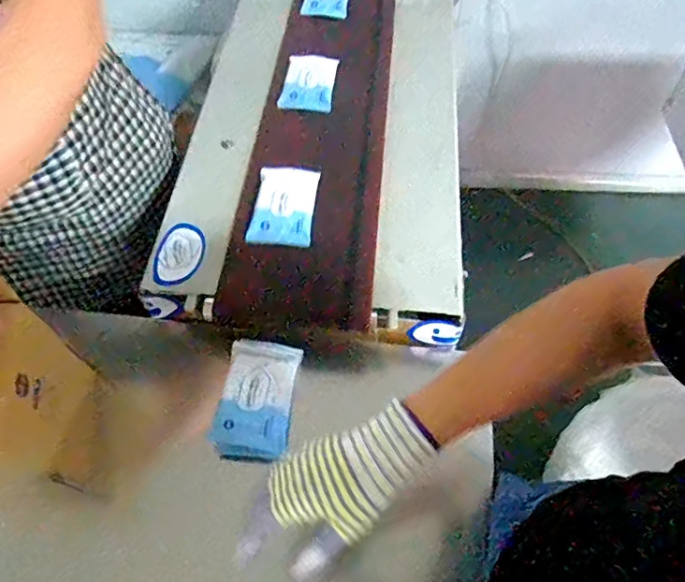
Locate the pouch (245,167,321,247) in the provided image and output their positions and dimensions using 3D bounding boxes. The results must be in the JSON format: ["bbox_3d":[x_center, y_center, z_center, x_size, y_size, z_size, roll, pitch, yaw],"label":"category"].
[{"bbox_3d":[-0.082,-0.125,0.747,0.085,0.016,0.148,4,55,2],"label":"pouch"}]

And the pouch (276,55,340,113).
[{"bbox_3d":[-0.057,-0.368,0.918,0.088,0.012,0.147,6,60,4],"label":"pouch"}]

